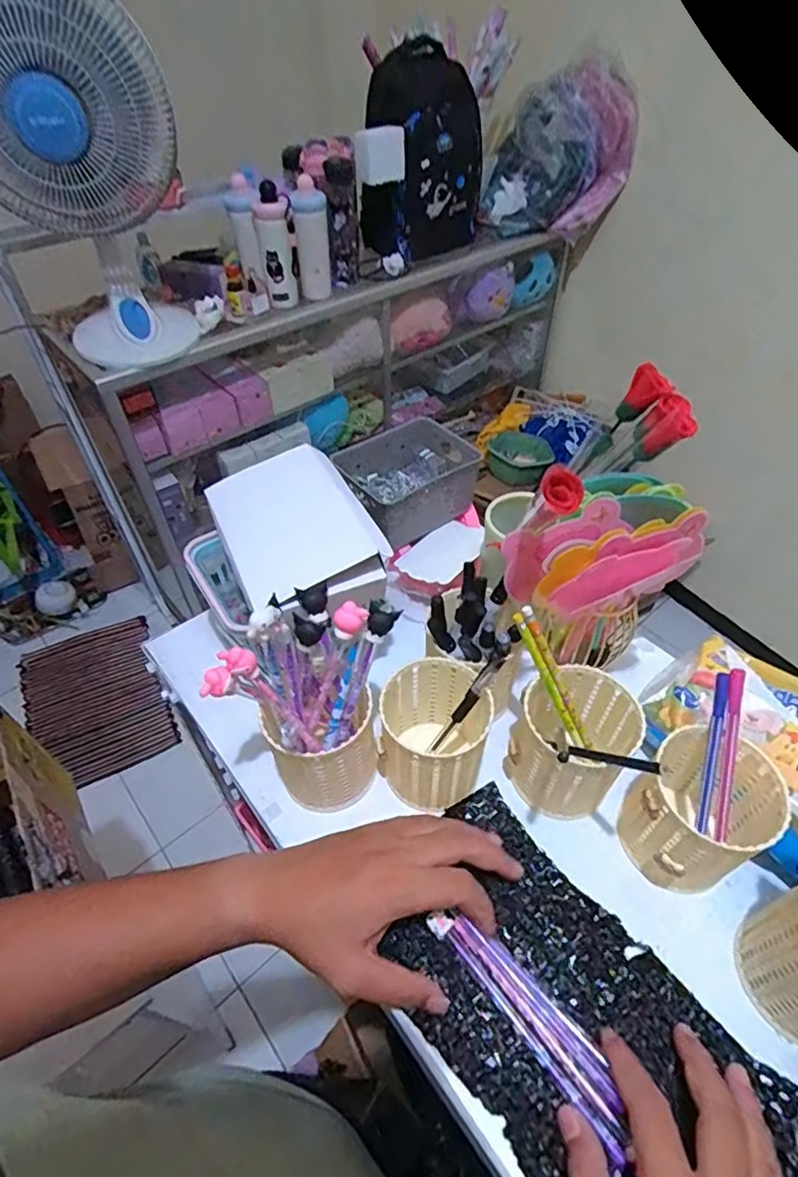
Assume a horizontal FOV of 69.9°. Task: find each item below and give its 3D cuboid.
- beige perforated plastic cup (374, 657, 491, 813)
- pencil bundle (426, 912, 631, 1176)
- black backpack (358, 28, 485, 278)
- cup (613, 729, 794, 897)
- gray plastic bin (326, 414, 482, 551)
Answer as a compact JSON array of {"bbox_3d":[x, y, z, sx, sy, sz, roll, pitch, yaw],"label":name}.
[{"bbox_3d":[0.029,0.119,0.461,0.077,0.096,0.086,12,48,12],"label":"beige perforated plastic cup"},{"bbox_3d":[0.086,0.276,0.371,0.035,0.012,0.157,-32,55,-25],"label":"pencil bundle"},{"bbox_3d":[0.044,-1.064,1.440,0.351,0.458,0.200,-25,46,-20],"label":"black backpack"},{"bbox_3d":[0.215,0.166,0.417,0.090,0.097,0.079,-35,55,-27],"label":"cup"},{"bbox_3d":[0.008,-0.120,0.646,0.132,0.071,0.108,-26,52,-21],"label":"gray plastic bin"}]

